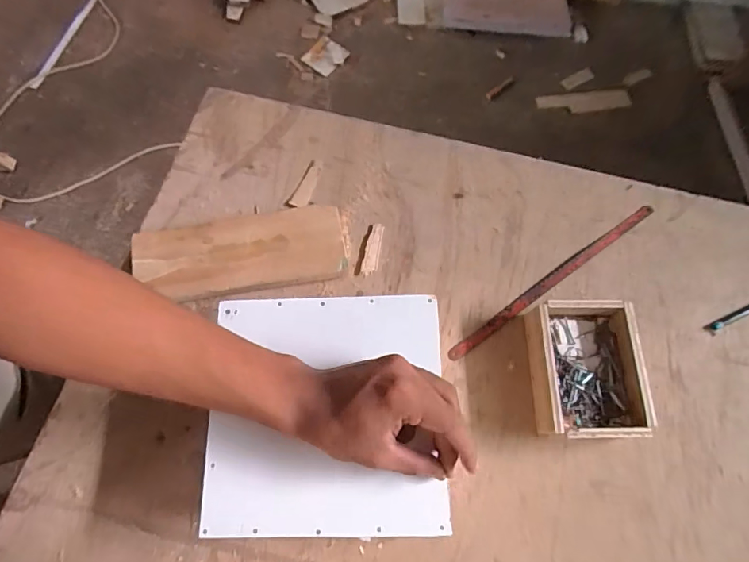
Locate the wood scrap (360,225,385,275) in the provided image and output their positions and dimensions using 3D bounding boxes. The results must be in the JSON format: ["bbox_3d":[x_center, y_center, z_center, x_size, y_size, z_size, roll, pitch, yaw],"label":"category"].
[{"bbox_3d":[-0.002,-0.036,0.495,0.018,0.006,0.062,9,70,1],"label":"wood scrap"}]

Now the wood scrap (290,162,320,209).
[{"bbox_3d":[-0.079,-0.113,0.521,0.020,0.009,0.056,25,84,7],"label":"wood scrap"}]

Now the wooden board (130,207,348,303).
[{"bbox_3d":[-0.144,-0.028,0.484,0.218,0.022,0.090,-11,71,-6],"label":"wooden board"}]

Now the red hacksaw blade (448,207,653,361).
[{"bbox_3d":[0.202,-0.003,0.492,0.299,0.006,0.014,-34,74,-13],"label":"red hacksaw blade"}]

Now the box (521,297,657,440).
[{"bbox_3d":[0.206,0.086,0.434,0.102,0.042,0.128,-1,70,-2],"label":"box"}]

